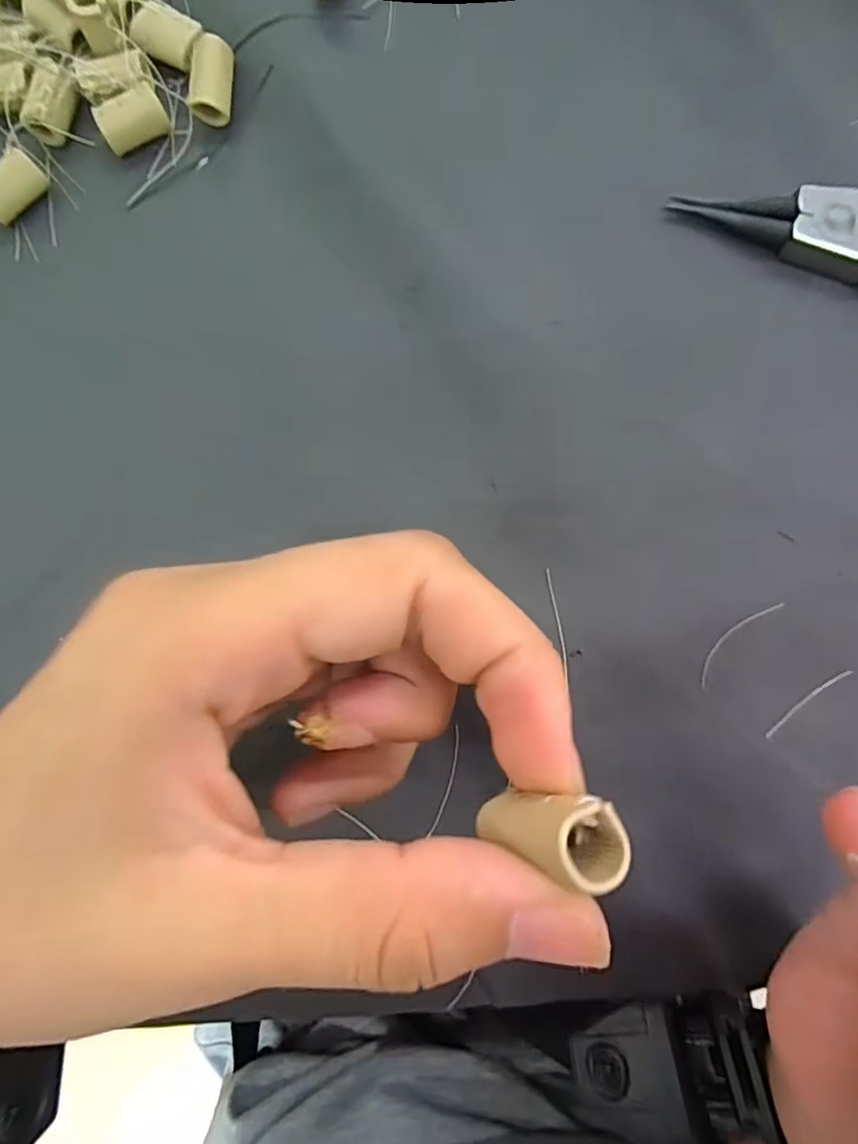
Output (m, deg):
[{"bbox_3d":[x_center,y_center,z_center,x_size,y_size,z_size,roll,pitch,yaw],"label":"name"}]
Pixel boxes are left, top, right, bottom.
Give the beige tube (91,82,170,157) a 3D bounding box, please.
[{"bbox_3d":[-0.092,-0.140,0.170,0.021,0.010,0.009,-31,87,-2],"label":"beige tube"}]

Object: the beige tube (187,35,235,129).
[{"bbox_3d":[-0.067,-0.152,0.172,0.012,0.010,0.021,6,86,1],"label":"beige tube"}]

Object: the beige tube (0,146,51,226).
[{"bbox_3d":[-0.129,-0.119,0.171,0.010,0.011,0.021,39,87,3],"label":"beige tube"}]

